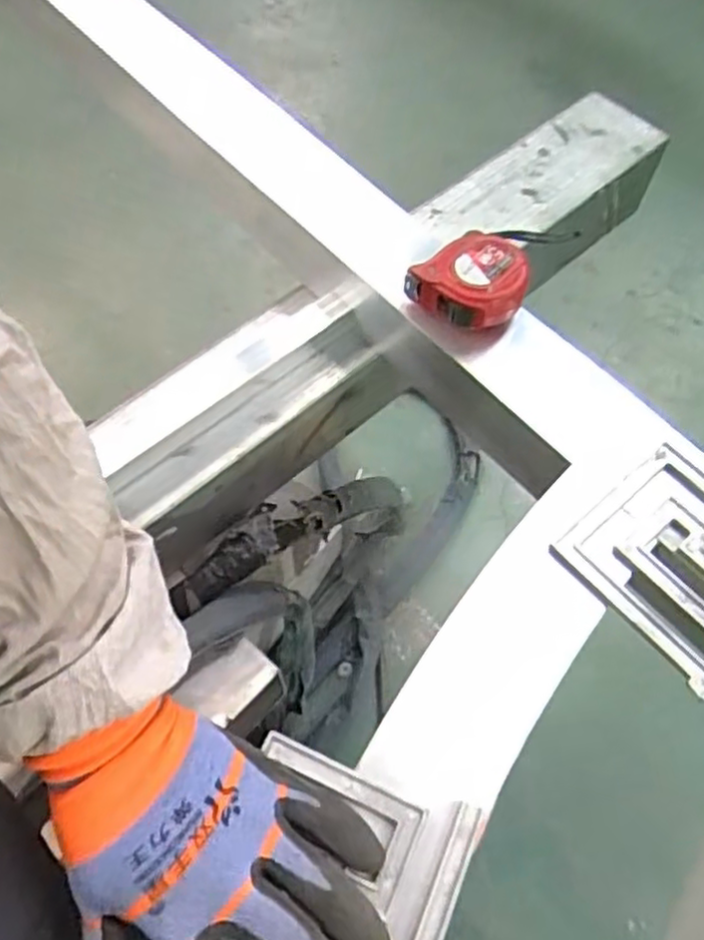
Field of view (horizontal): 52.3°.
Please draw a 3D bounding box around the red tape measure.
[{"bbox_3d":[0.086,-0.131,0.501,0.071,0.030,0.066,-38,69,-19],"label":"red tape measure"}]

